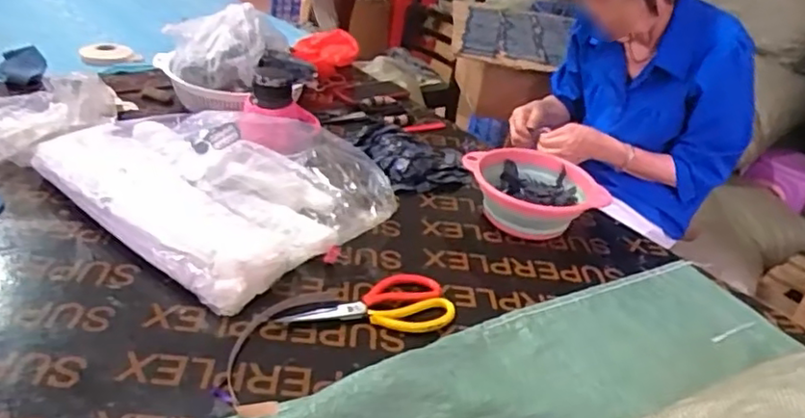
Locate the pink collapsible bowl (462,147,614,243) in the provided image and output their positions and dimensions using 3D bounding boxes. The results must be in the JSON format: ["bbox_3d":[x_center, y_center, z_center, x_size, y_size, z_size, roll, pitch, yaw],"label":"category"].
[{"bbox_3d":[0.211,-0.029,1.046,0.210,0.088,0.173,19,31,20],"label":"pink collapsible bowl"}]

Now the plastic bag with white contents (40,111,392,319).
[{"bbox_3d":[-0.265,-0.058,0.938,0.417,0.094,0.354,26,34,26],"label":"plastic bag with white contents"}]

